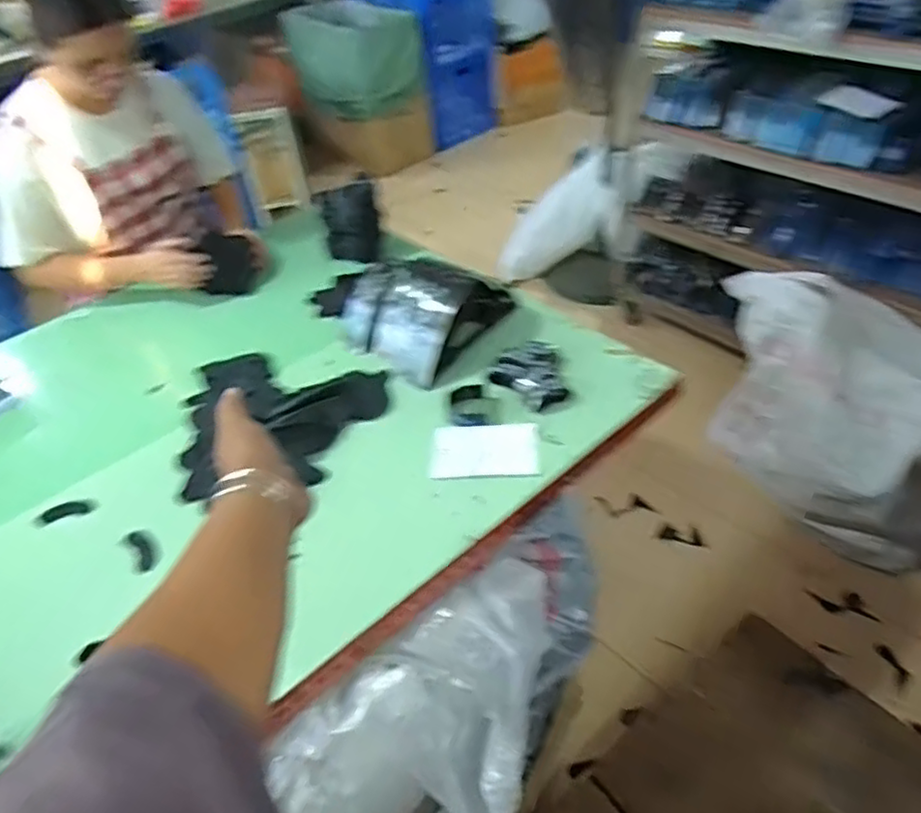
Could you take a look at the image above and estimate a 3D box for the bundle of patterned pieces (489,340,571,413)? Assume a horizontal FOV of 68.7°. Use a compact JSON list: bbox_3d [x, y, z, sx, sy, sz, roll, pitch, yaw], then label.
[{"bbox_3d":[0.134,-0.061,1.143,0.131,0.019,0.135,27,56,28],"label":"bundle of patterned pieces"}]

